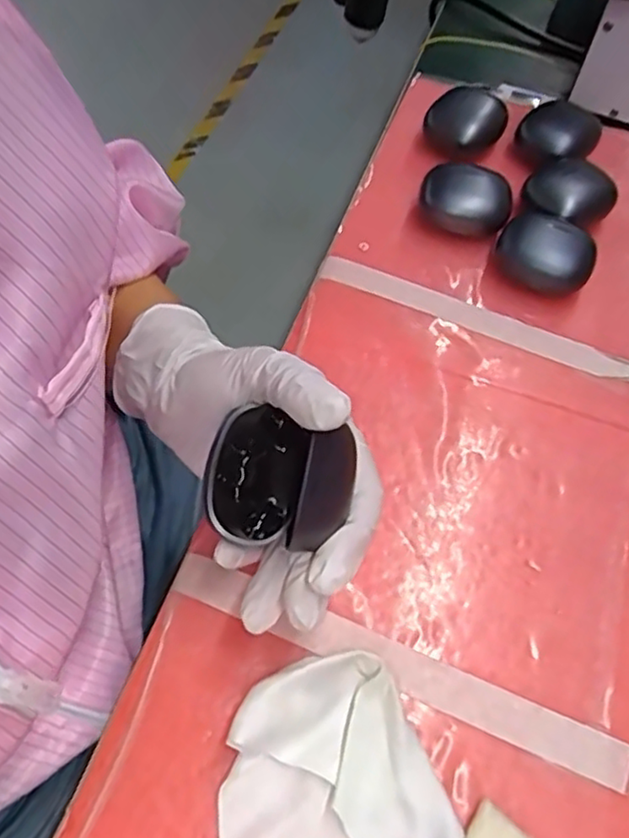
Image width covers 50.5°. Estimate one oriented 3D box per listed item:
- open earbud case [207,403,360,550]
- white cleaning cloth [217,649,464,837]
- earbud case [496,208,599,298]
[{"bbox_3d":[-0.015,0.021,0.265,0.056,0.031,0.048,18,59,7],"label":"open earbud case"},{"bbox_3d":[0.012,0.135,0.262,0.089,0.025,0.078,11,58,2],"label":"white cleaning cloth"},{"bbox_3d":[0.140,-0.102,0.411,0.037,0.033,0.063,-26,64,-19],"label":"earbud case"}]

